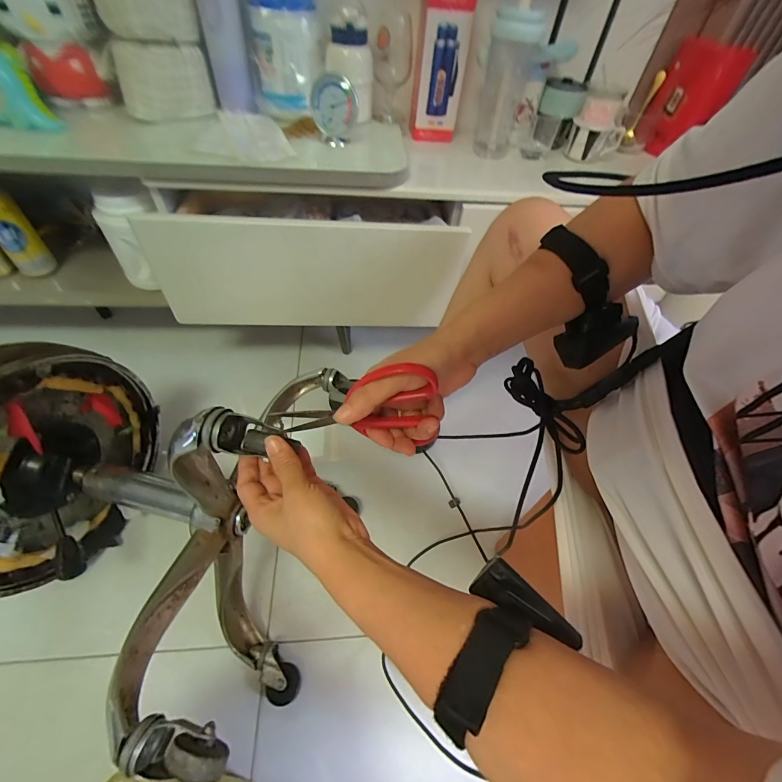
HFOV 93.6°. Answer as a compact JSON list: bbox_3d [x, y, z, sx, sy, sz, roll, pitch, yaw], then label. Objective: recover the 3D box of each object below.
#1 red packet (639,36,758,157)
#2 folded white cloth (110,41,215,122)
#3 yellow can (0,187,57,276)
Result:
[{"bbox_3d":[0.610,-0.608,0.761,0.129,0.200,0.030,34,23,11],"label":"red packet"},{"bbox_3d":[-0.379,-0.516,0.611,0.138,0.094,0.040,-10,52,-13],"label":"folded white cloth"},{"bbox_3d":[-0.703,-0.292,0.688,0.057,0.162,0.063,39,57,24],"label":"yellow can"}]

